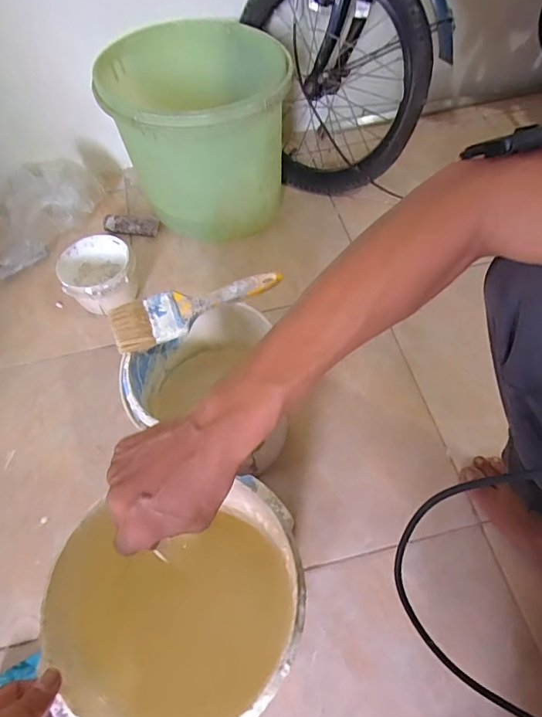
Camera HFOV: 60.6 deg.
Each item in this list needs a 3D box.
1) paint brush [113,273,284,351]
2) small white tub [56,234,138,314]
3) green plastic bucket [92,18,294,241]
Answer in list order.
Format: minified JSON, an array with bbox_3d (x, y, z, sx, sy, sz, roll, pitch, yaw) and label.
[{"bbox_3d":[-0.083,-0.060,0.529,0.194,0.014,0.057,-18,58,-7],"label":"paint brush"},{"bbox_3d":[-0.272,-0.125,0.759,0.115,0.083,0.125,-29,61,-13],"label":"small white tub"},{"bbox_3d":[-0.112,-0.364,0.790,0.287,0.250,0.245,-1,58,3],"label":"green plastic bucket"}]

